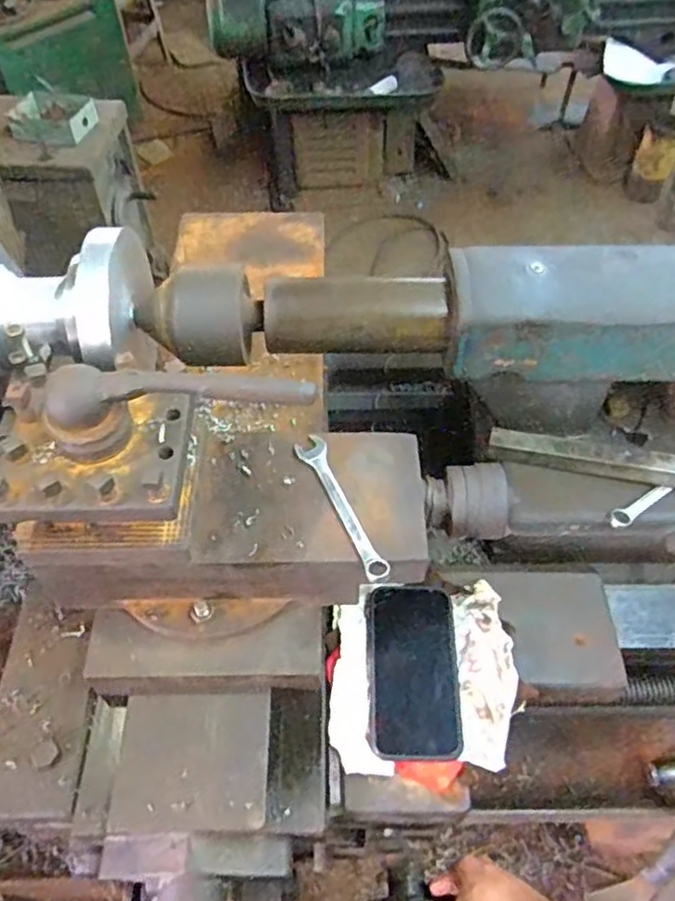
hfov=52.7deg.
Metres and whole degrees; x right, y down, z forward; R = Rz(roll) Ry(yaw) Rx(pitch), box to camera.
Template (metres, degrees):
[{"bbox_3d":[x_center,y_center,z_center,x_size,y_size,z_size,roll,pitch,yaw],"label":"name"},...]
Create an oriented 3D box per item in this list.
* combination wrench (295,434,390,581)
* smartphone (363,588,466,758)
[{"bbox_3d":[0.005,0.047,0.596,0.025,0.012,0.155,-21,56,-15],"label":"combination wrench"},{"bbox_3d":[0.072,0.207,0.649,0.088,0.011,0.160,-1,53,-1],"label":"smartphone"}]

